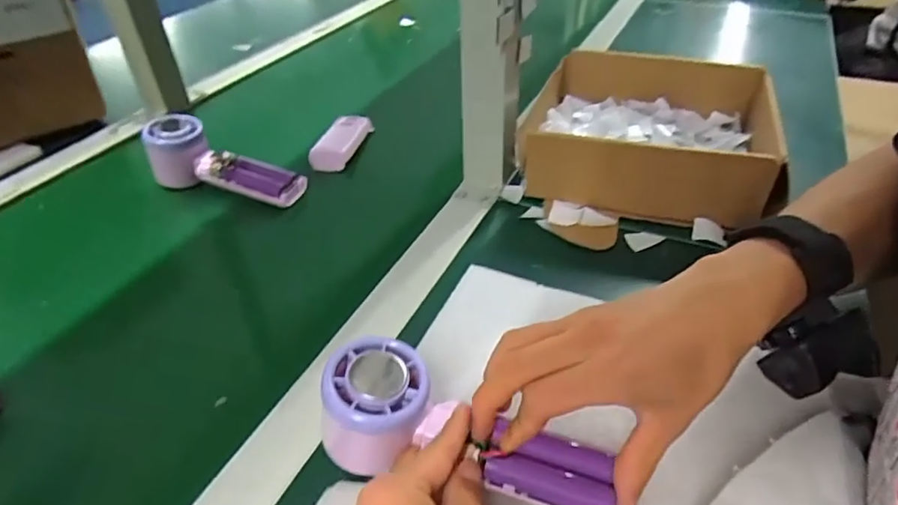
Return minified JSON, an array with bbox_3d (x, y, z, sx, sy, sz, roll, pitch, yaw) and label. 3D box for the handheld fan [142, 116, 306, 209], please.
[{"bbox_3d":[-0.218,-0.092,0.554,0.163,0.051,0.054,11,41,14],"label":"handheld fan"}]

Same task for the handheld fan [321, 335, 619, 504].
[{"bbox_3d":[0.008,0.102,0.303,0.157,0.054,0.057,17,41,5],"label":"handheld fan"}]

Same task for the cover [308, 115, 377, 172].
[{"bbox_3d":[-0.116,-0.121,0.618,0.038,0.020,0.106,9,41,12],"label":"cover"}]

